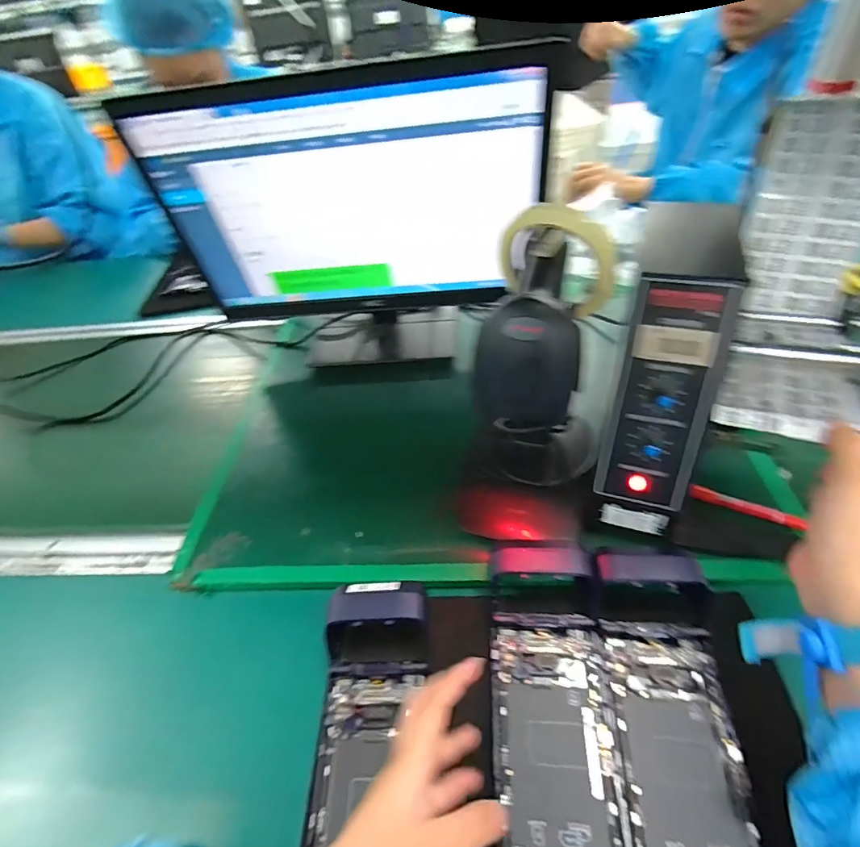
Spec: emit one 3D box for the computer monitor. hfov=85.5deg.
[{"bbox_3d":[-0.081,-0.232,0.591,0.428,0.340,0.150,-1,44,7],"label":"computer monitor"}]

